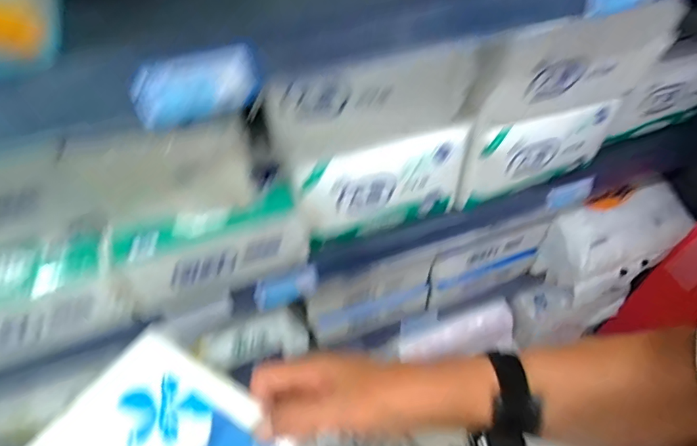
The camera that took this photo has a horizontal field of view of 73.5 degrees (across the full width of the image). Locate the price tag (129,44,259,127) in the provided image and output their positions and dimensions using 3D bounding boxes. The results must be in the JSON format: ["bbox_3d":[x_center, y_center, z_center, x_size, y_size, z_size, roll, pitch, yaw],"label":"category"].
[{"bbox_3d":[-0.122,-0.108,0.372,0.096,0.049,0.015,-15,54,-10],"label":"price tag"}]

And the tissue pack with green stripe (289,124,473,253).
[{"bbox_3d":[0.043,-0.055,0.639,0.233,0.145,0.078,-20,55,-13],"label":"tissue pack with green stripe"}]

